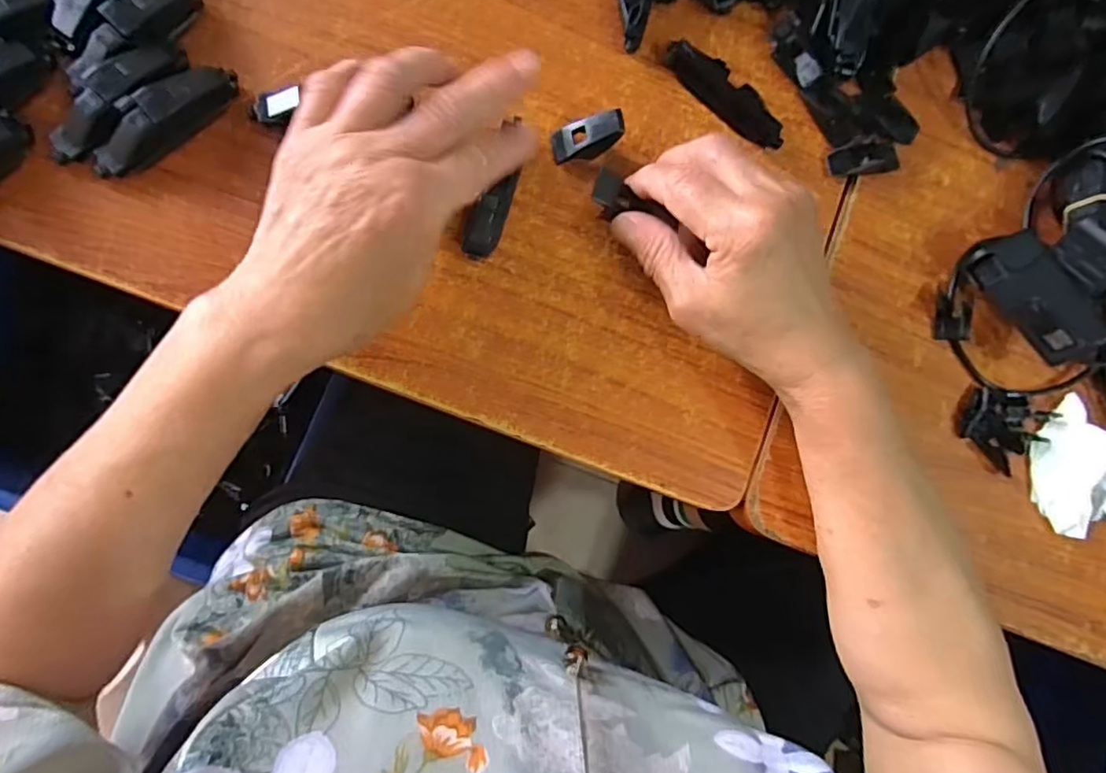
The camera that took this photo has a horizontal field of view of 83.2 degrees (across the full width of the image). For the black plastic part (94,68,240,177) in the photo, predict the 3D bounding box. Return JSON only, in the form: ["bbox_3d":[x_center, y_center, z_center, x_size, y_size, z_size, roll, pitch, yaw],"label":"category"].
[{"bbox_3d":[-0.196,-0.135,0.313,0.080,0.023,0.020,-43,92,-9],"label":"black plastic part"}]

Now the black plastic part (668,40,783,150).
[{"bbox_3d":[0.098,-0.164,0.353,0.079,0.014,0.020,38,82,-3],"label":"black plastic part"}]

